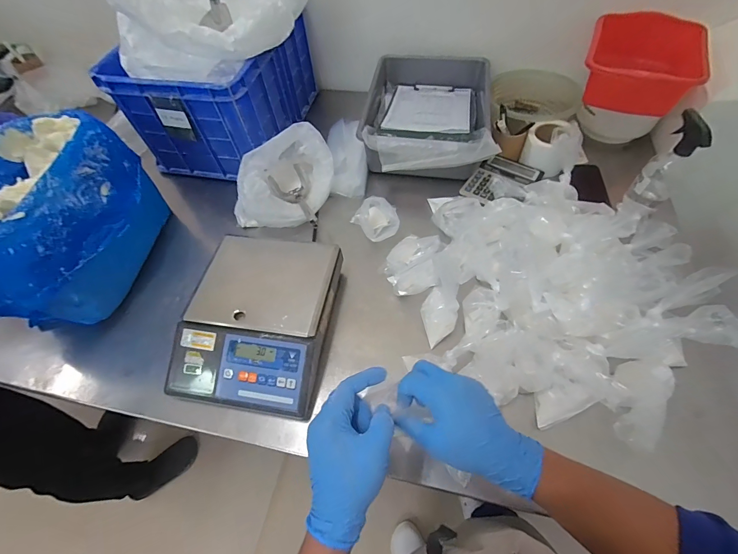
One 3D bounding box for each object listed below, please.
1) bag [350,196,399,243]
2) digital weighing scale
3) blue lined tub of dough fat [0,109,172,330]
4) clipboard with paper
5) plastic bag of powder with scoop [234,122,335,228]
[{"bbox_3d":[0.016,-0.127,0.766,0.080,0.078,0.105,-24,59,-11],"label":"bag"},{"bbox_3d":[-0.197,0.077,0.641,0.252,0.093,0.312,6,58,8],"label":"digital weighing scale"},{"bbox_3d":[-0.615,-0.090,0.667,0.252,0.256,0.388,-5,57,1],"label":"blue lined tub of dough fat"},{"bbox_3d":[0.163,-0.437,0.911,0.229,0.020,0.355,6,45,7],"label":"clipboard with paper"},{"bbox_3d":[-0.196,-0.221,0.796,0.187,0.134,0.246,16,60,14],"label":"plastic bag of powder with scoop"}]

